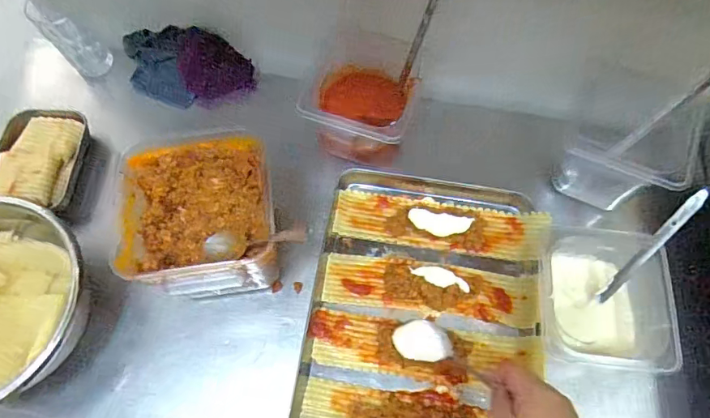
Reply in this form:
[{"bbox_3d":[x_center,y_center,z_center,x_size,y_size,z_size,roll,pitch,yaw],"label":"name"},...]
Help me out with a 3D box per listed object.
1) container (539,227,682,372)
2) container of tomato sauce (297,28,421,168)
[{"bbox_3d":[0.315,0.125,0.619,0.157,0.105,0.157,5,65,2],"label":"container"},{"bbox_3d":[0.010,-0.160,0.705,0.145,0.093,0.157,16,66,7],"label":"container of tomato sauce"}]

